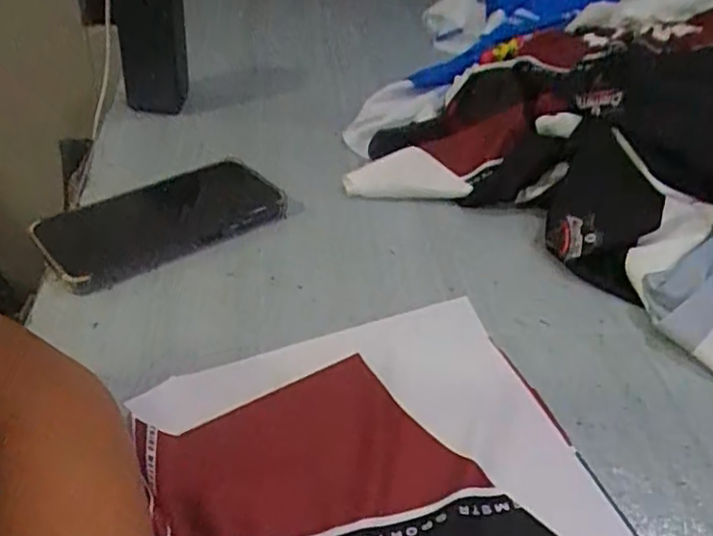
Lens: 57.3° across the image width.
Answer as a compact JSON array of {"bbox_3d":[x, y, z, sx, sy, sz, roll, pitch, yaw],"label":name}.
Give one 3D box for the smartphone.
[{"bbox_3d":[-0.137,-0.035,0.479,0.173,0.014,0.079,-23,57,-31],"label":"smartphone"}]

